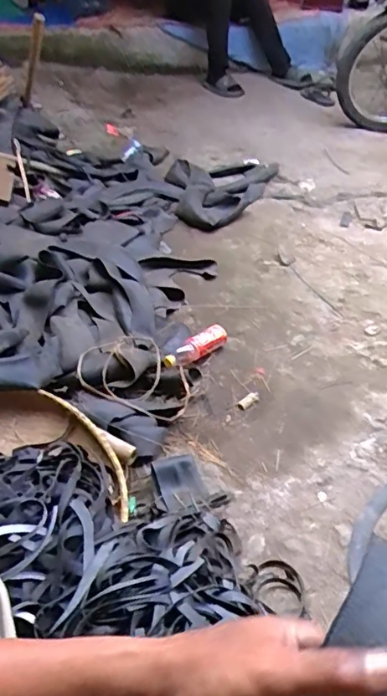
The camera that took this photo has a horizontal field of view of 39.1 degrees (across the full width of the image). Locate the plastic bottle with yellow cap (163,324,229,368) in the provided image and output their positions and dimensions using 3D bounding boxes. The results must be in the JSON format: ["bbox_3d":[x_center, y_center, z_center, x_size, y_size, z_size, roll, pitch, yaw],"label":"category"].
[{"bbox_3d":[0.006,-0.007,1.373,0.196,0.049,0.050,-33,50,-29],"label":"plastic bottle with yellow cap"}]

